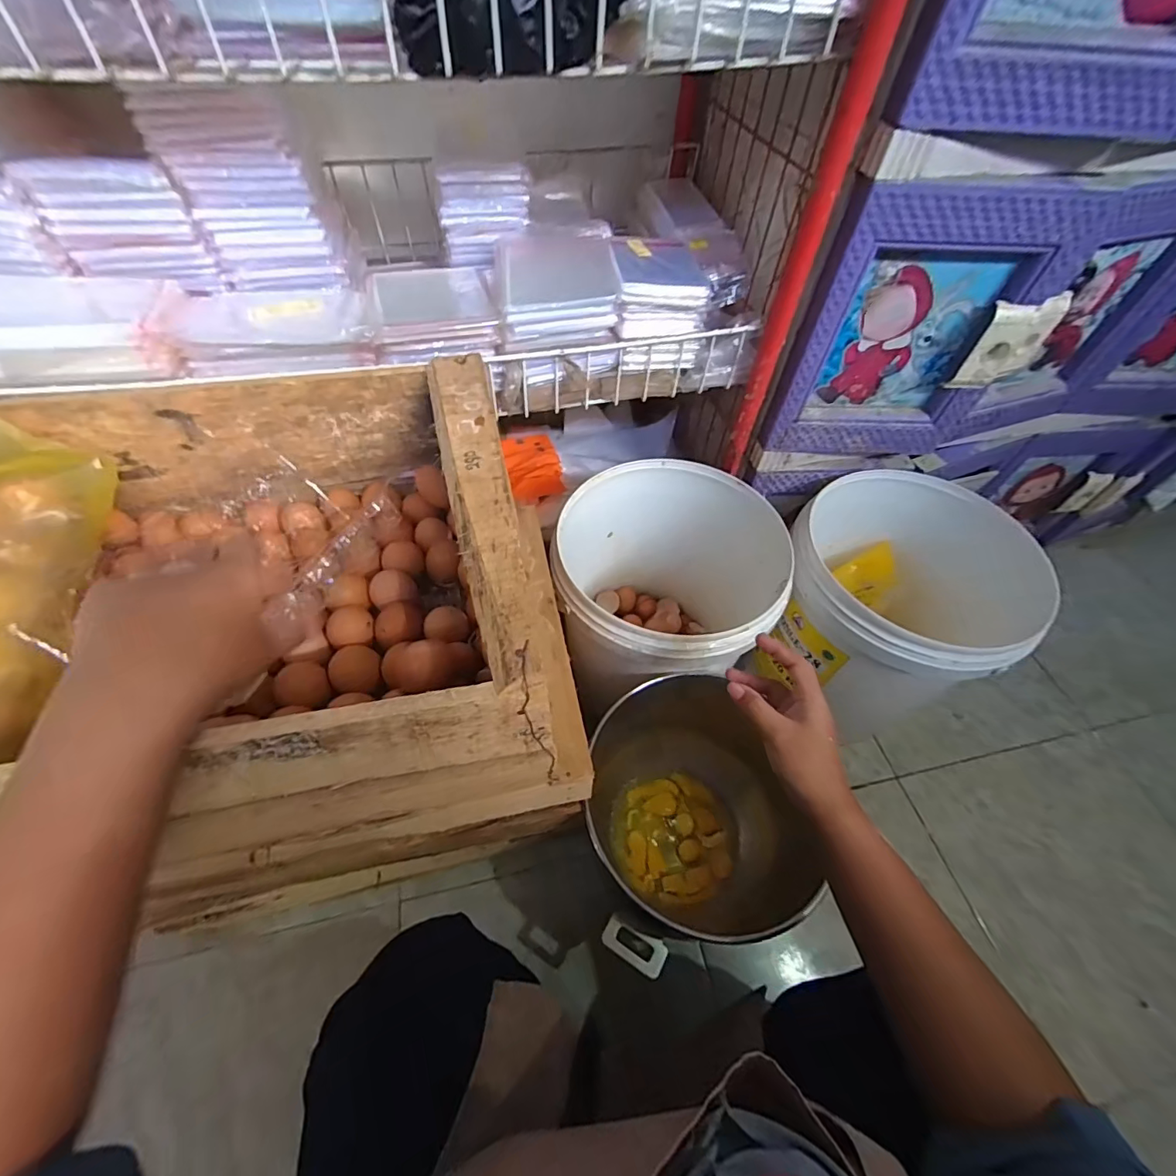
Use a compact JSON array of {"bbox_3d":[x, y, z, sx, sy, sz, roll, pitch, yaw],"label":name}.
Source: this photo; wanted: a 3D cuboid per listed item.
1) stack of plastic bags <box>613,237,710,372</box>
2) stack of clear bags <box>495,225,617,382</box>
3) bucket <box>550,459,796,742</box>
[{"bbox_3d":[0.078,-0.341,0.600,0.102,0.099,0.120,-4,55,-5],"label":"stack of plastic bags"},{"bbox_3d":[-0.037,-0.334,0.588,0.127,0.097,0.158,-6,55,-7],"label":"stack of clear bags"},{"bbox_3d":[0.106,0.031,0.763,0.297,0.312,0.300,1,54,-1],"label":"bucket"}]

